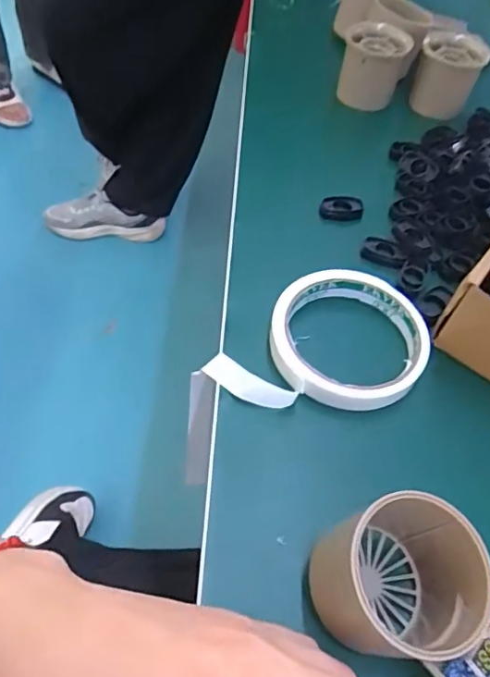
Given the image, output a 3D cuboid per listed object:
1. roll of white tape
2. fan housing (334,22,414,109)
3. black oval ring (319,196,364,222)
[{"bbox_3d":[0.052,0.007,0.315,0.090,0.014,0.122,40,59,20],"label":"roll of white tape"},{"bbox_3d":[0.113,-0.243,0.482,0.055,0.051,0.048,9,54,-1],"label":"fan housing"},{"bbox_3d":[0.072,-0.097,0.403,0.032,0.011,0.016,1,54,-7],"label":"black oval ring"}]

